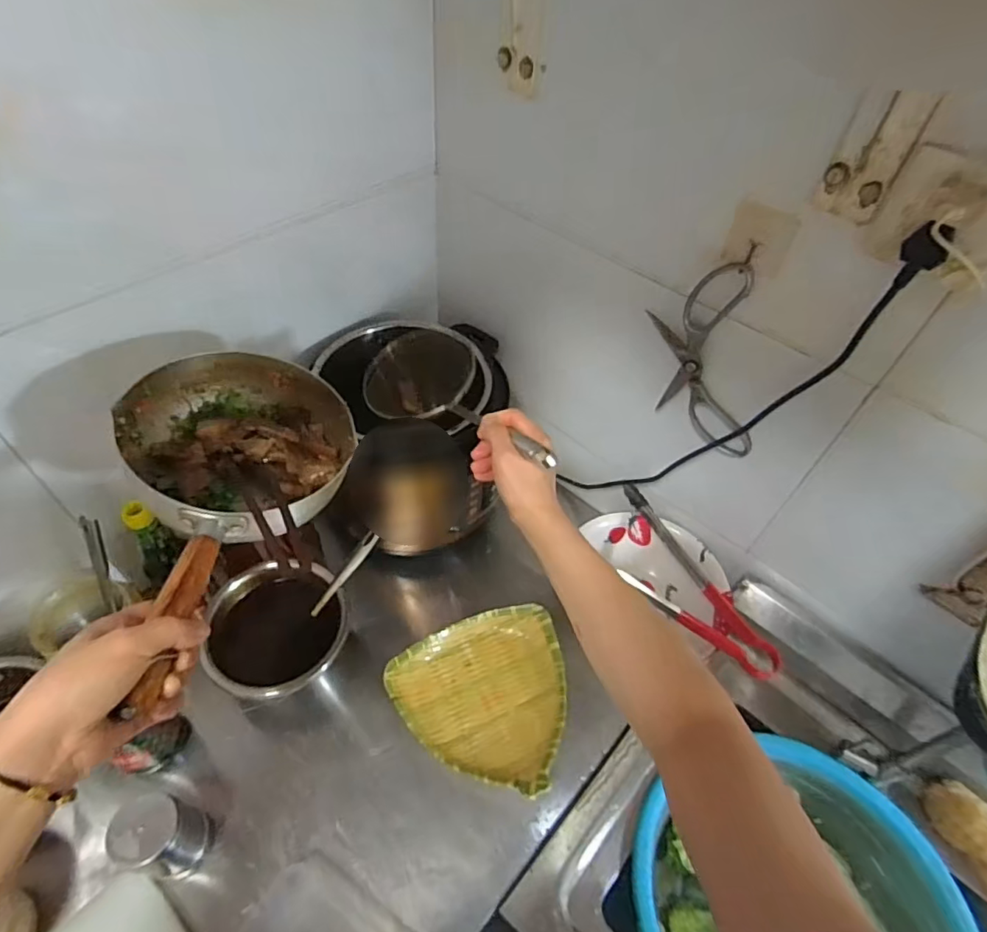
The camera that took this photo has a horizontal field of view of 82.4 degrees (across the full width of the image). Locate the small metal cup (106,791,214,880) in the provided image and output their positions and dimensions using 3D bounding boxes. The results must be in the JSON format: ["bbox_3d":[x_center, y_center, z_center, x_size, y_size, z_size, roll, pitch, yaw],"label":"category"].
[{"bbox_3d":[-0.329,0.371,0.566,0.062,0.105,0.058,3,51,-3],"label":"small metal cup"}]

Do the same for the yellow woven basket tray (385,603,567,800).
[{"bbox_3d":[-0.018,0.290,0.715,0.216,0.053,0.226,-1,51,-7],"label":"yellow woven basket tray"}]

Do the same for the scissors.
[{"bbox_3d":[0.242,-0.113,0.649,0.023,0.230,0.119,-37,33,-30],"label":"scissors"}]

